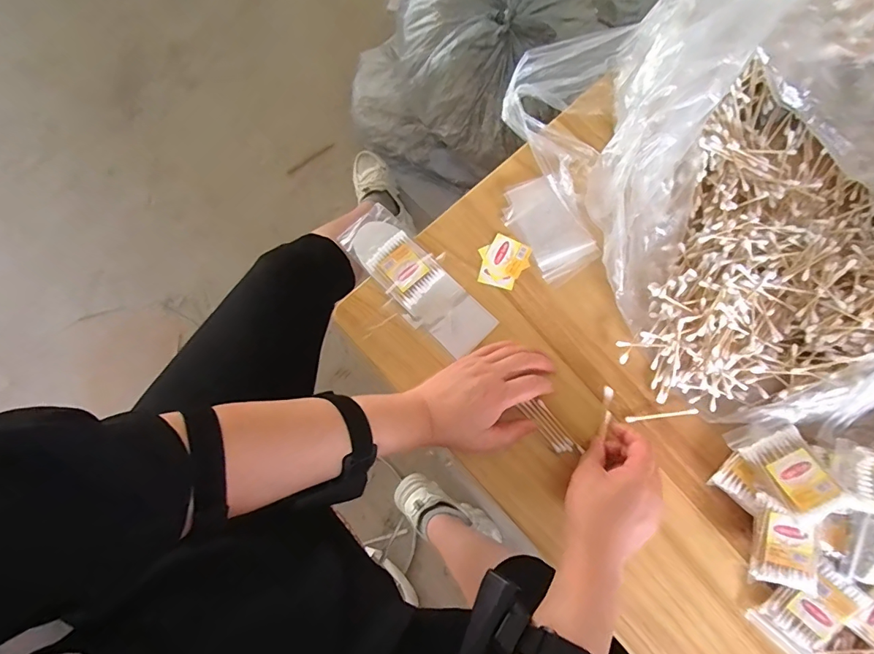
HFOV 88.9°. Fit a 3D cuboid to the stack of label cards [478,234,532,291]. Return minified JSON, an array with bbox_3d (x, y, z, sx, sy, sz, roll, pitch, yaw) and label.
[{"bbox_3d":[0.074,-0.072,0.495,0.053,0.004,0.056,15,88,8],"label":"stack of label cards"}]

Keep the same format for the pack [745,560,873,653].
[{"bbox_3d":[0.345,0.263,0.412,0.059,0.016,0.088,45,95,11],"label":"pack"}]

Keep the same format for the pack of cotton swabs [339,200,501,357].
[{"bbox_3d":[-0.024,-0.053,0.493,0.064,0.012,0.195,-43,81,-7],"label":"pack of cotton swabs"}]

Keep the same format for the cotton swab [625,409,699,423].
[{"bbox_3d":[0.231,0.092,0.459,0.071,0.010,0.006,-8,78,0],"label":"cotton swab"}]

